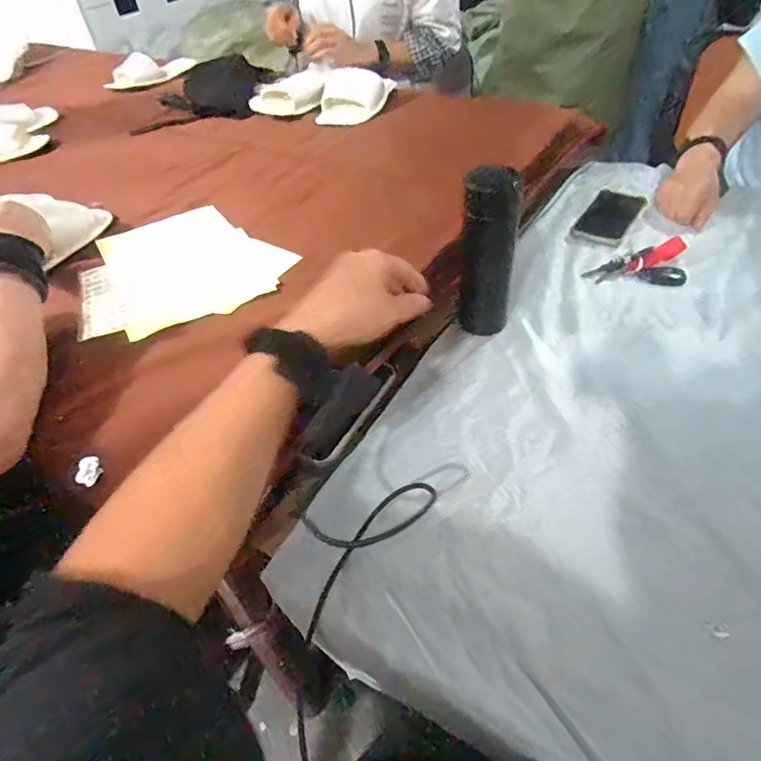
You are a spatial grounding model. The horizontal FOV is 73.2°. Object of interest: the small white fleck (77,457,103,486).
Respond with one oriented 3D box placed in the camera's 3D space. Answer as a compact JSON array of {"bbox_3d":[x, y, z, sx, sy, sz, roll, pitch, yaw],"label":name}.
[{"bbox_3d":[-0.247,0.076,0.434,0.019,0.005,0.027,-14,46,-8],"label":"small white fleck"}]

